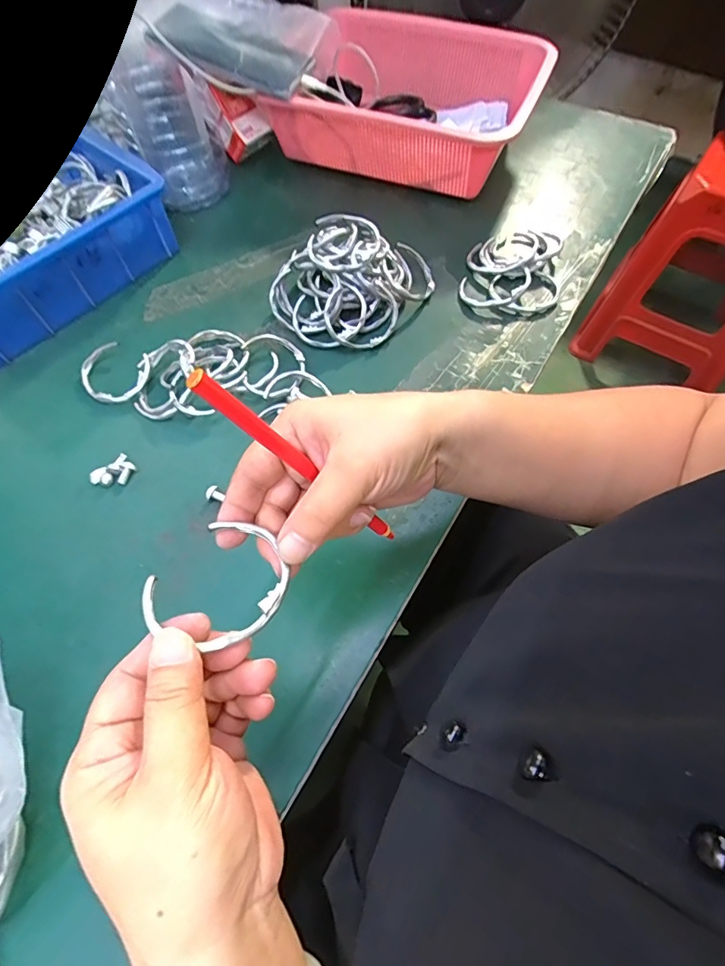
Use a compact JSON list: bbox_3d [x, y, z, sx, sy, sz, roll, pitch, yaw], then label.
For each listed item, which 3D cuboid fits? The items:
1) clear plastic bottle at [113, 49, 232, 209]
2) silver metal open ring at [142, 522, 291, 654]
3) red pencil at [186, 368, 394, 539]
[{"bbox_3d":[-0.202,-0.382,0.505,0.085,0.102,0.110,-19,67,-11],"label":"clear plastic bottle"},{"bbox_3d":[-0.064,0.047,0.214,0.054,0.017,0.061,35,68,14],"label":"silver metal open ring"},{"bbox_3d":[-0.024,-0.004,0.237,0.006,0.161,0.008,-6,59,32],"label":"red pencil"}]

